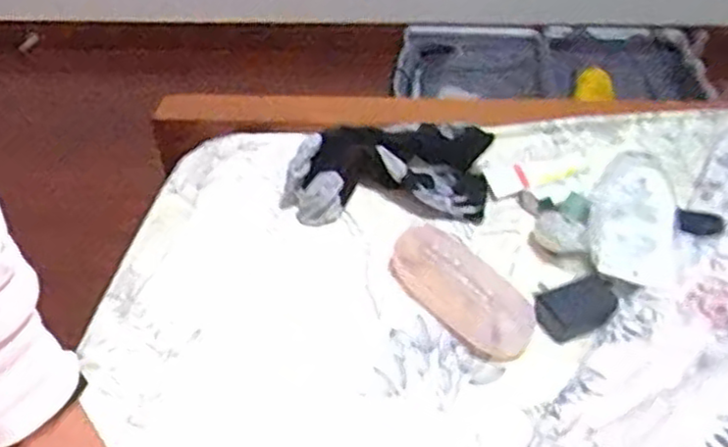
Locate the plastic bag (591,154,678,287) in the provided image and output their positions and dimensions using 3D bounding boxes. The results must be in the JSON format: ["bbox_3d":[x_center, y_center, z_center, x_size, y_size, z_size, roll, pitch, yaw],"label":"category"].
[{"bbox_3d":[0.256,-0.010,0.709,0.079,0.034,0.166,9,43,14],"label":"plastic bag"}]

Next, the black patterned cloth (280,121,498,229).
[{"bbox_3d":[0.025,-0.065,0.780,0.210,0.051,0.136,-1,41,2],"label":"black patterned cloth"}]

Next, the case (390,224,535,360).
[{"bbox_3d":[0.080,0.054,0.651,0.059,0.039,0.147,-25,46,-24],"label":"case"}]

